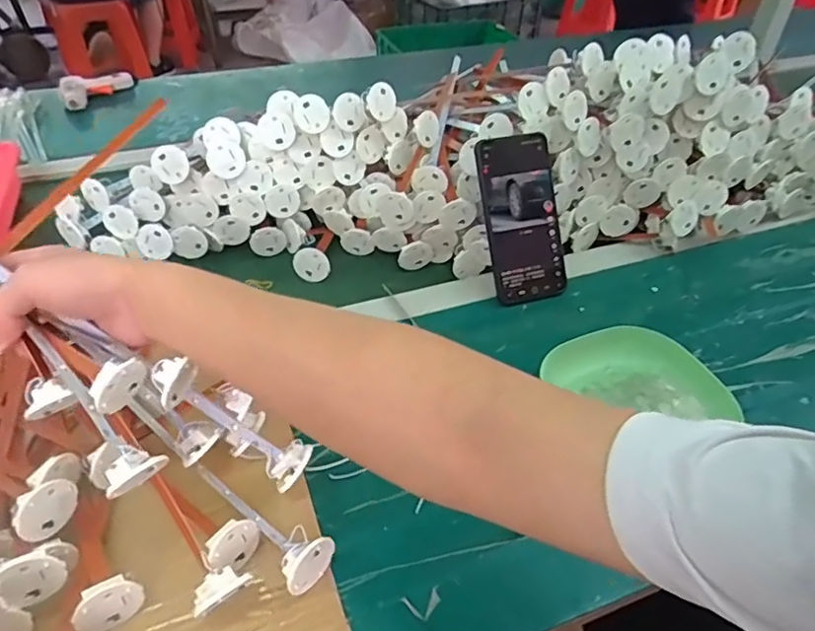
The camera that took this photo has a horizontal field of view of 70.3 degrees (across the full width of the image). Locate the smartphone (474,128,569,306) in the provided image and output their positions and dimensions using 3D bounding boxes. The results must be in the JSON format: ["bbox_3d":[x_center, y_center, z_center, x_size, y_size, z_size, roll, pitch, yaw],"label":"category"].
[{"bbox_3d":[0.119,-0.101,0.596,0.081,0.170,0.016,-12,9,-13],"label":"smartphone"}]

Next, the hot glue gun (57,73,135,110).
[{"bbox_3d":[-0.526,-0.385,0.989,0.116,0.030,0.099,-20,46,-22],"label":"hot glue gun"}]

